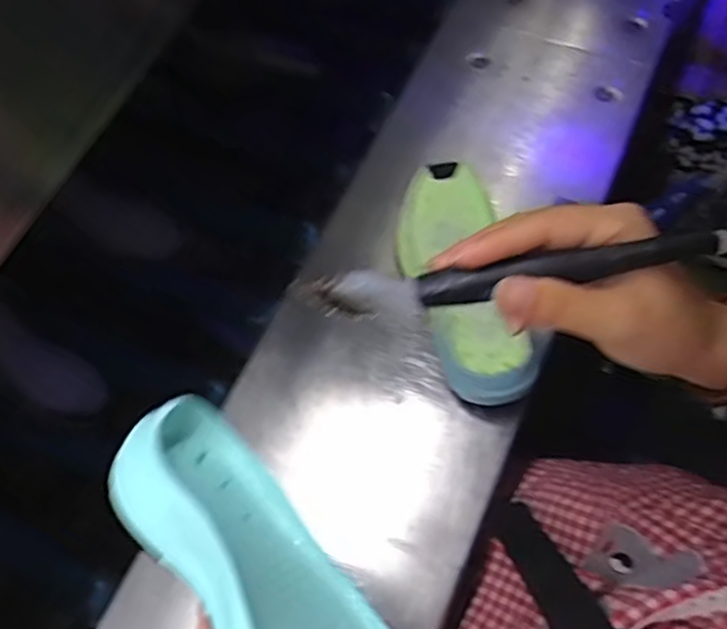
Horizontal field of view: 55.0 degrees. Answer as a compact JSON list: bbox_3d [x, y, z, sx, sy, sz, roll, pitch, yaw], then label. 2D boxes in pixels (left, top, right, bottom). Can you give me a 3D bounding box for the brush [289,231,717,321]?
[{"bbox_3d":[0.056,-0.016,0.296,0.169,0.022,0.016,-9,75,12],"label":"brush"}]

